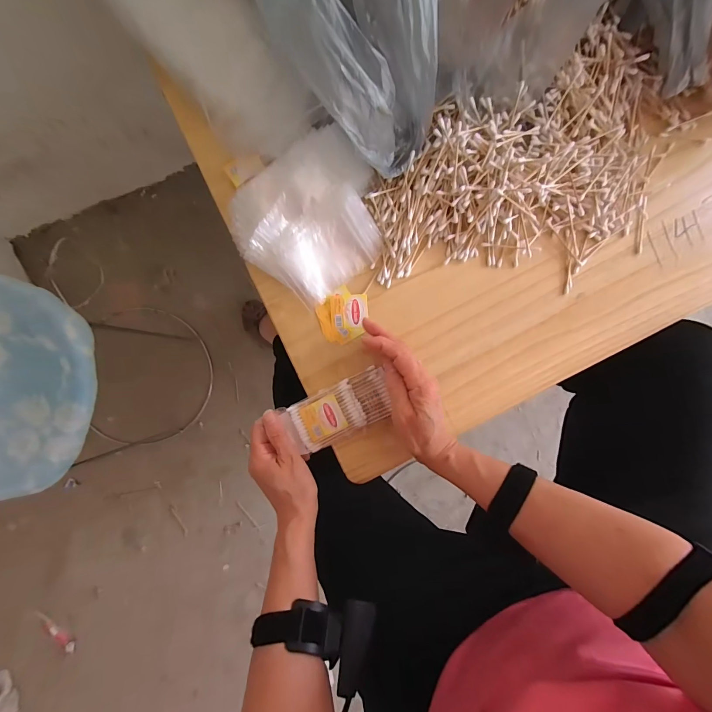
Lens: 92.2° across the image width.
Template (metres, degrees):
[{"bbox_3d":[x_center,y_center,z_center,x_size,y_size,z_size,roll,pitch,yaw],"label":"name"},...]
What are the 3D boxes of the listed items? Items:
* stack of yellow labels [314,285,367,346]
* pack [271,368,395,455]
[{"bbox_3d":[-0.014,-0.048,0.395,0.061,0.004,0.058,-29,90,-4],"label":"stack of yellow labels"},{"bbox_3d":[-0.018,0.062,0.387,0.113,0.014,0.058,-25,89,-4],"label":"pack"}]

